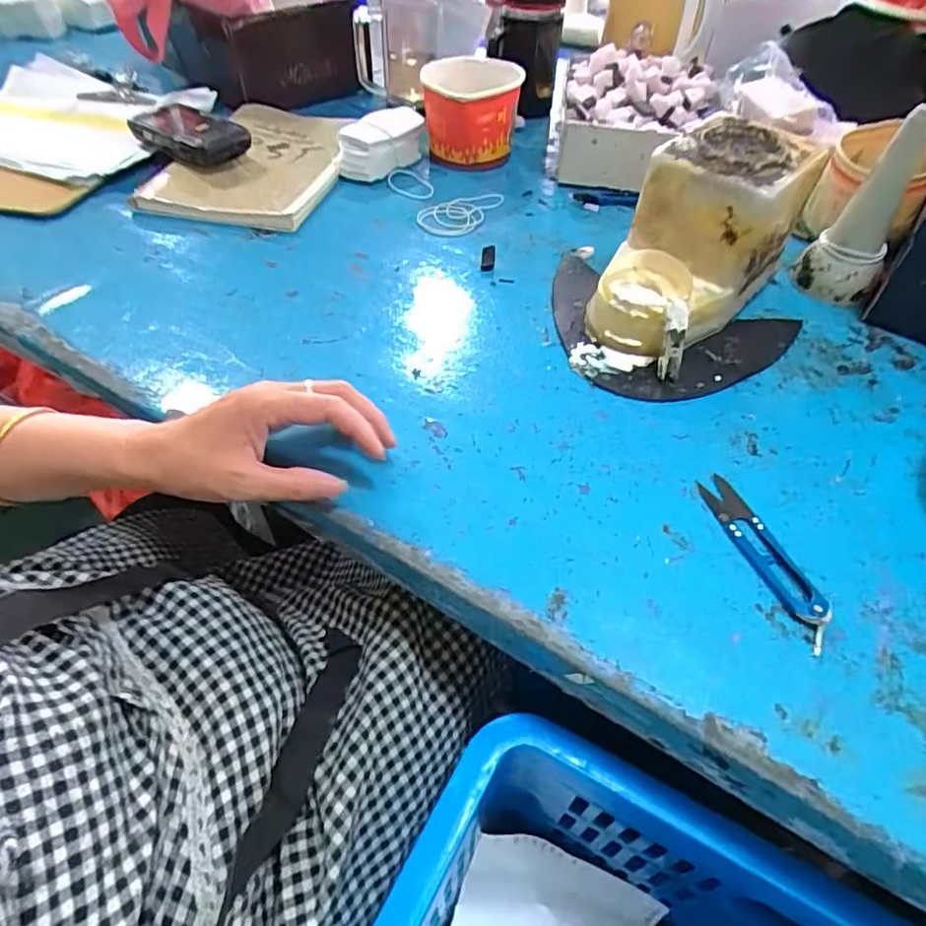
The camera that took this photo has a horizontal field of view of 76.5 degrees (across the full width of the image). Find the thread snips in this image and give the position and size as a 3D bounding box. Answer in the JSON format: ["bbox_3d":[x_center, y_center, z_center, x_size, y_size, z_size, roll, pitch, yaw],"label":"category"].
[{"bbox_3d":[0.181,0.052,0.348,0.025,0.010,0.116,-14,51,-12],"label":"thread snips"}]

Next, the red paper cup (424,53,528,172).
[{"bbox_3d":[0.008,-0.404,0.679,0.112,0.086,0.116,6,50,4],"label":"red paper cup"}]

